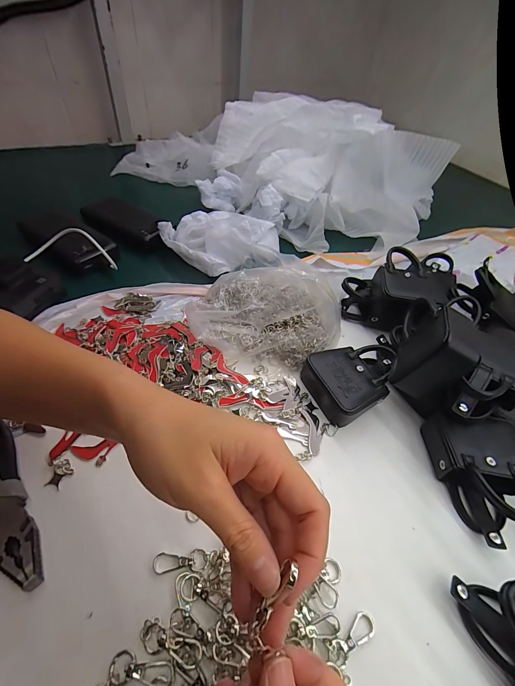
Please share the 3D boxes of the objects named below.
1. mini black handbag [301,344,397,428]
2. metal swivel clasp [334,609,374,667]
[{"bbox_3d":[0.113,0.037,0.337,0.110,0.034,0.073,-17,52,-20],"label":"mini black handbag"},{"bbox_3d":[0.066,0.200,0.209,0.036,0.005,0.013,-25,56,-26],"label":"metal swivel clasp"}]

